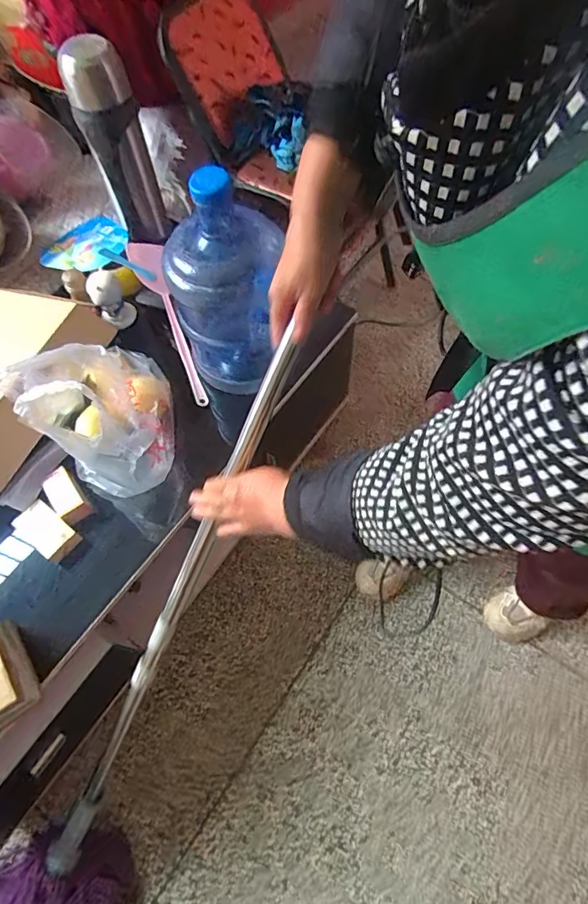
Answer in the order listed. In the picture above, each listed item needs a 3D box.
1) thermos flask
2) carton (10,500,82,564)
[{"bbox_3d":[-0.337,-0.579,0.939,0.113,0.343,0.092,-16,64,-6],"label":"thermos flask"},{"bbox_3d":[-0.411,0.129,0.781,0.107,0.027,0.063,31,69,17],"label":"carton"}]

